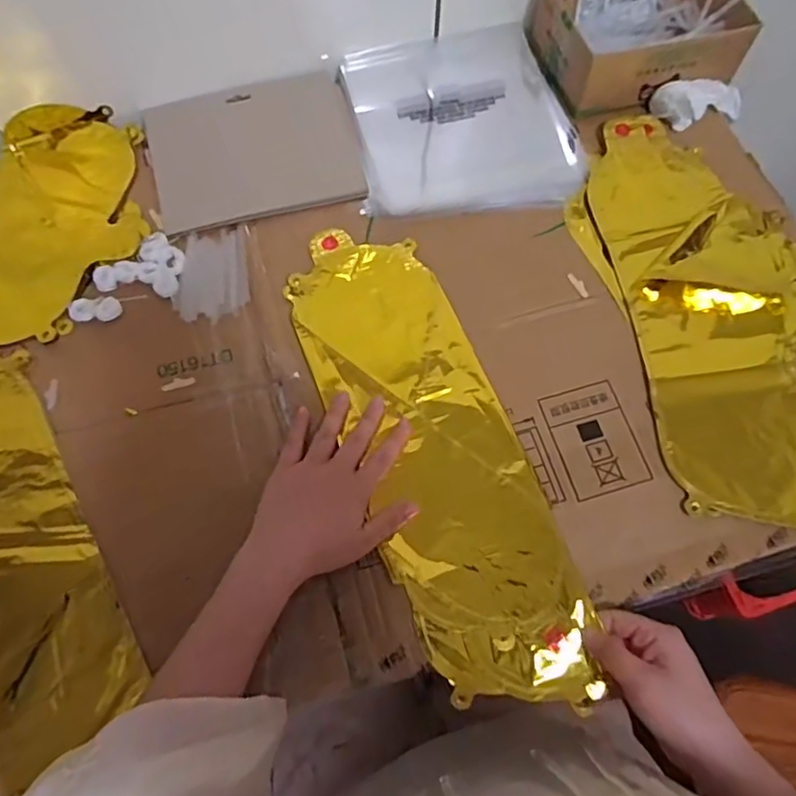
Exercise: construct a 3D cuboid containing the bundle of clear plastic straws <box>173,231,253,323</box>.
[{"bbox_3d":[-0.167,-0.109,0.539,0.064,0.007,0.087,-9,67,-4],"label":"bundle of clear plastic straws"}]

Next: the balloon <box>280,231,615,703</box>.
[{"bbox_3d":[0.028,0.036,0.495,0.132,0.012,0.416,-21,71,-9],"label":"balloon"}]

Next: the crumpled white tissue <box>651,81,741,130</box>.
[{"bbox_3d":[0.315,-0.304,0.623,0.108,0.032,0.037,-14,67,-20],"label":"crumpled white tissue"}]

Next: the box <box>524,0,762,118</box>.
[{"bbox_3d":[0.252,-0.385,0.638,0.193,0.061,0.144,-11,68,-5],"label":"box"}]

